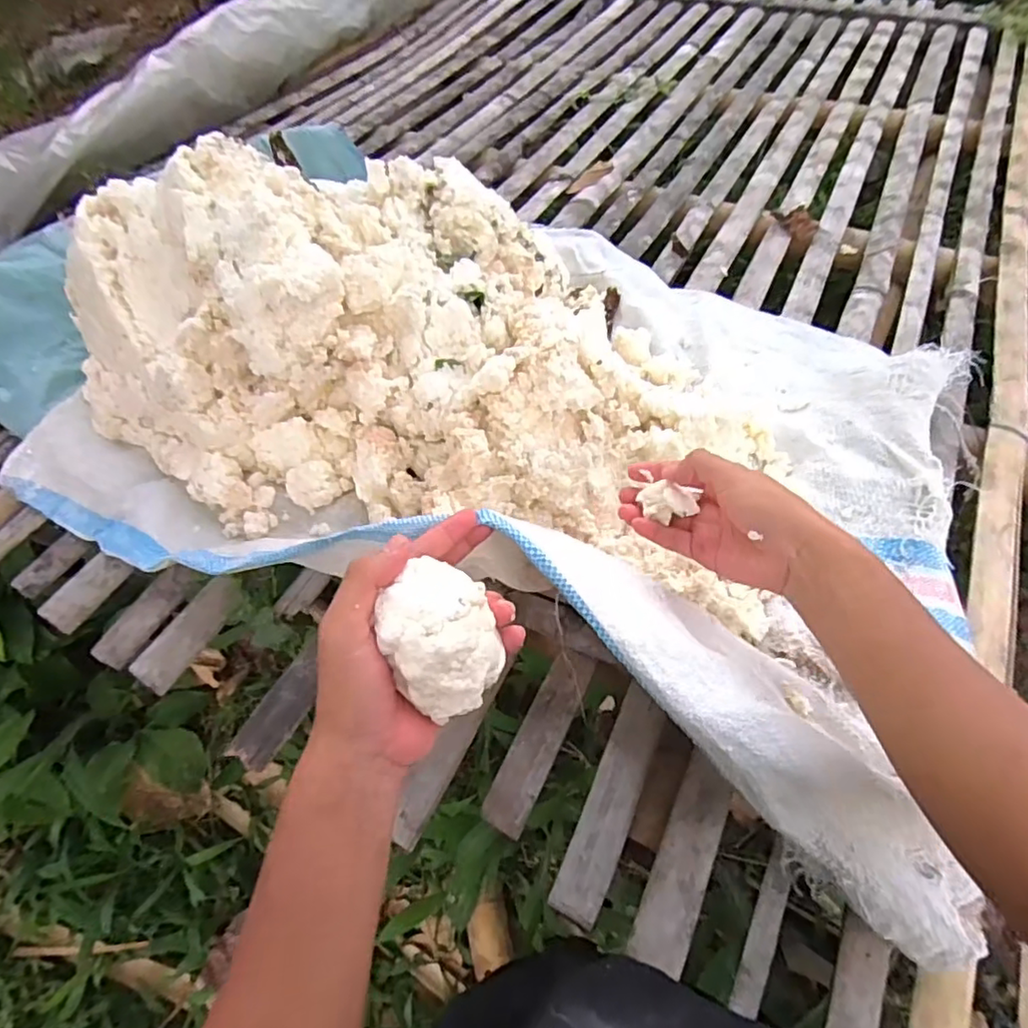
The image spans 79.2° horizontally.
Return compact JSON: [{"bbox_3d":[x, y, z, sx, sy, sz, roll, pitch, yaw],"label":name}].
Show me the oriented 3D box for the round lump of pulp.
[{"bbox_3d":[-0.039,0.069,0.344,0.056,0.063,0.069,-16,55,-6],"label":"round lump of pulp"}]

